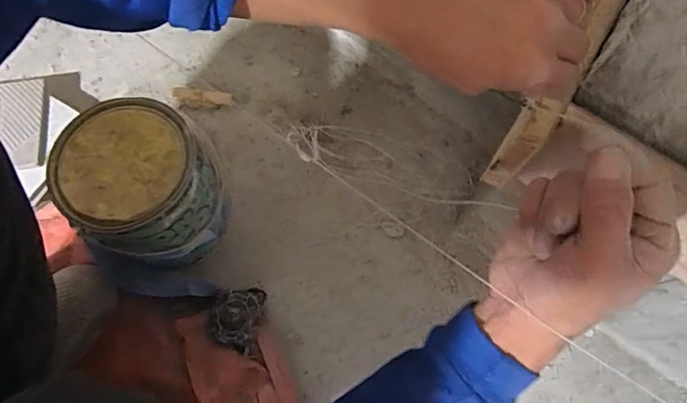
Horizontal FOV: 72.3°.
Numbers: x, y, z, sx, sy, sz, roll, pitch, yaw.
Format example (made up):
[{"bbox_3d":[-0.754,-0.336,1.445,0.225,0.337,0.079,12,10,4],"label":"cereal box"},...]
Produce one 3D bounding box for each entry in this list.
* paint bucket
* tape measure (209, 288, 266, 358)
[{"bbox_3d":[-0.250,-0.010,0.623,0.161,0.191,0.165,0,71,0],"label":"paint bucket"},{"bbox_3d":[-0.144,0.158,0.636,0.061,0.041,0.085,11,71,4],"label":"tape measure"}]

